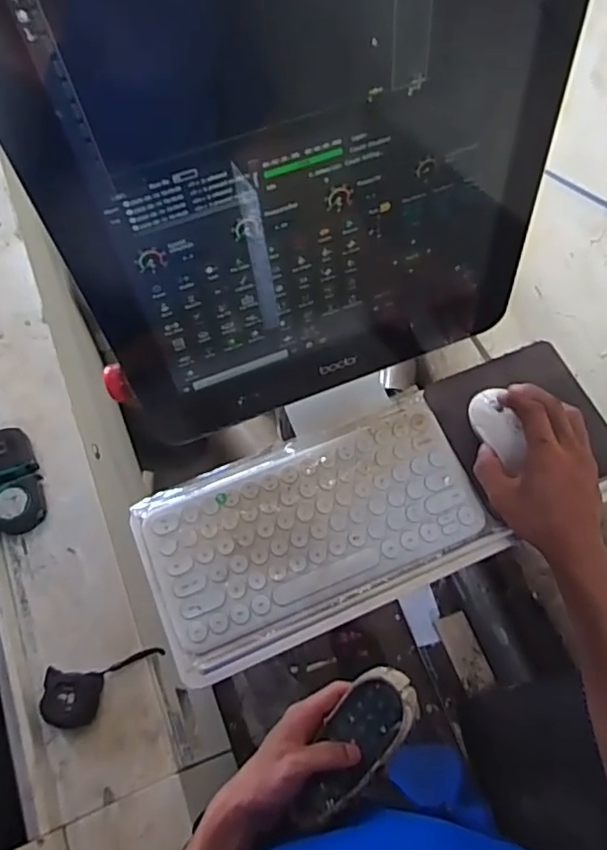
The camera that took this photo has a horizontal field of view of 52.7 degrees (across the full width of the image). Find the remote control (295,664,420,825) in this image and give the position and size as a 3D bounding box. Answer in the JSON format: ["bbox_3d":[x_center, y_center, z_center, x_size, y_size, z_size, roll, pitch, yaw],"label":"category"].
[{"bbox_3d":[0.044,0.273,0.520,0.055,0.022,0.139,32,86,15],"label":"remote control"}]

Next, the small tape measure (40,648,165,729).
[{"bbox_3d":[-0.261,0.335,0.773,0.130,0.038,0.075,-10,65,-3],"label":"small tape measure"}]

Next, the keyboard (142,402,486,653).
[{"bbox_3d":[0.011,0.082,0.542,0.280,0.015,0.128,-21,67,-8],"label":"keyboard"}]

